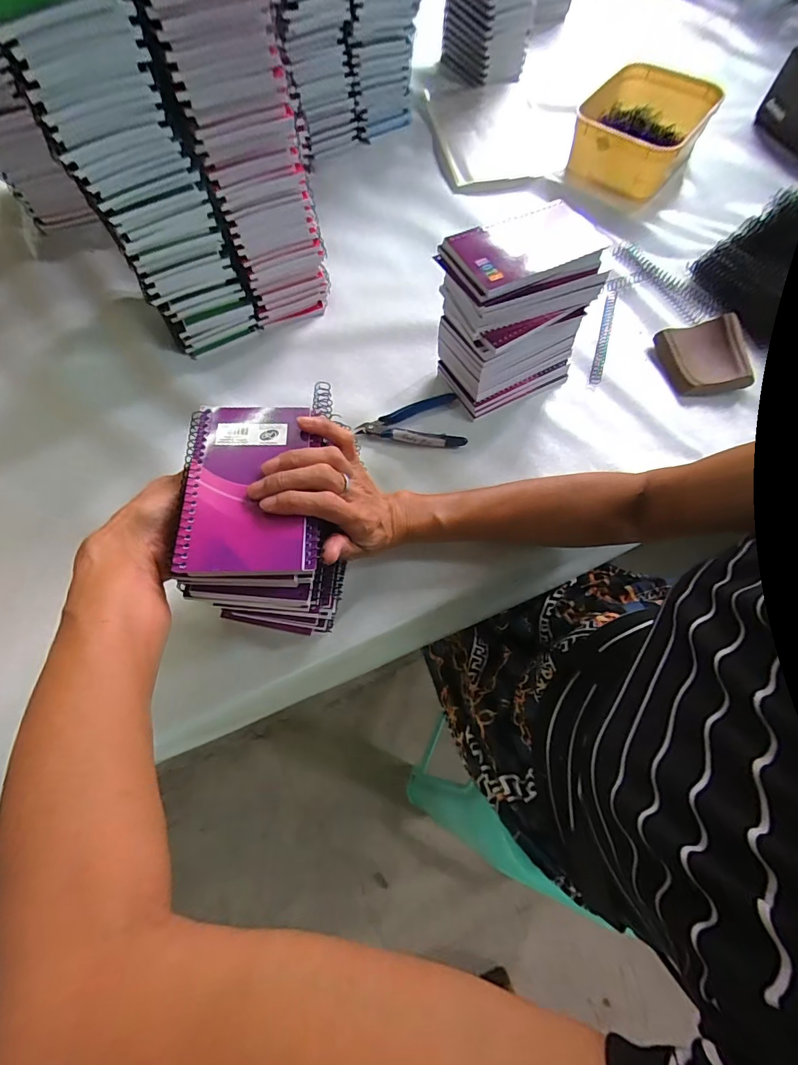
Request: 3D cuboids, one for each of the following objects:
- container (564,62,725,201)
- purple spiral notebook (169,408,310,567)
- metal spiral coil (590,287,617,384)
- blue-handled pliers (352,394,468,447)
[{"bbox_3d":[0.367,-0.613,0.676,0.156,0.068,0.244,31,69,11],"label":"container"},{"bbox_3d":[-0.106,-0.035,0.308,0.081,0.007,0.129,-2,67,-3],"label":"purple spiral notebook"},{"bbox_3d":[0.256,-0.242,0.556,0.015,0.014,0.157,18,67,6],"label":"metal spiral coil"},{"bbox_3d":[0.013,-0.119,0.490,0.112,0.013,0.070,-10,67,-6],"label":"blue-handled pliers"}]

